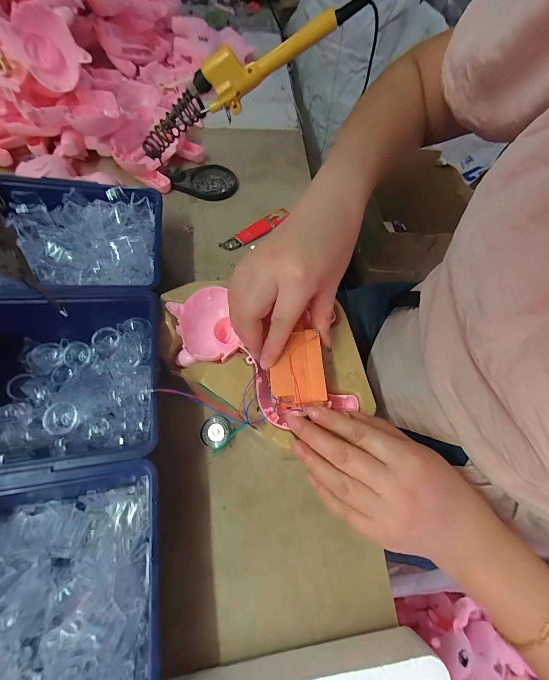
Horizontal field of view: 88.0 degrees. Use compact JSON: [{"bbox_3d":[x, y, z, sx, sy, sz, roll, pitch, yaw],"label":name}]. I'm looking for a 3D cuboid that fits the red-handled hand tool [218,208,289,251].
[{"bbox_3d":[-0.025,-0.145,0.372,0.099,0.014,0.023,-35,71,-20],"label":"red-handled hand tool"}]

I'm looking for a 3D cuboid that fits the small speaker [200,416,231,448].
[{"bbox_3d":[-0.054,0.083,0.258,0.027,0.004,0.026,-12,65,-10],"label":"small speaker"}]

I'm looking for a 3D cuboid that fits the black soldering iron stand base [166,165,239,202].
[{"bbox_3d":[-0.098,-0.225,0.402,0.091,0.030,0.060,-11,65,-10],"label":"black soldering iron stand base"}]

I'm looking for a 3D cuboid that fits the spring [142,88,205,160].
[{"bbox_3d":[-0.128,-0.255,0.345,0.102,0.027,0.019,-16,53,32],"label":"spring"}]

